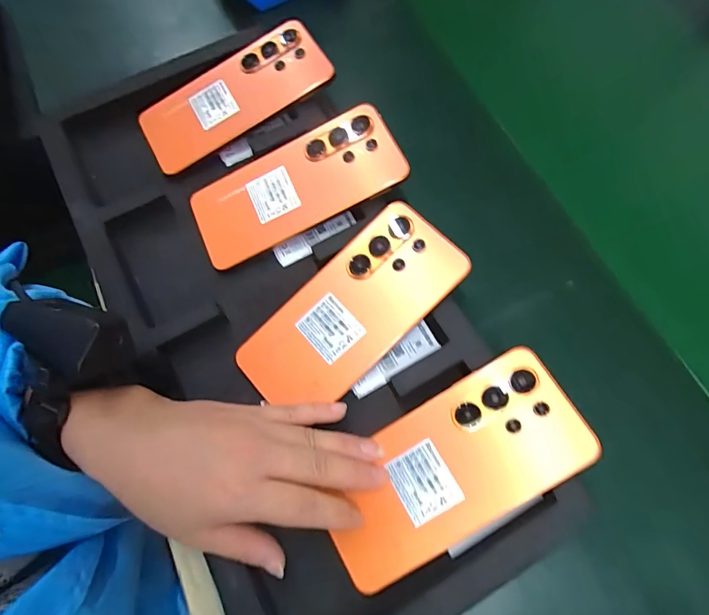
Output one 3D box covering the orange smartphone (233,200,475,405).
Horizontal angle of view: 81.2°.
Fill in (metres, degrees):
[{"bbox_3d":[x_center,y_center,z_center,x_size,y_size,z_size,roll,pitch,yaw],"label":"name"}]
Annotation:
[{"bbox_3d":[-0.003,0.003,0.294,0.168,0.005,0.079,-41,75,-1],"label":"orange smartphone"}]

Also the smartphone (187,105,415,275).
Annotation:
[{"bbox_3d":[-0.047,-0.097,0.330,0.167,0.010,0.075,-26,72,4],"label":"smartphone"}]

